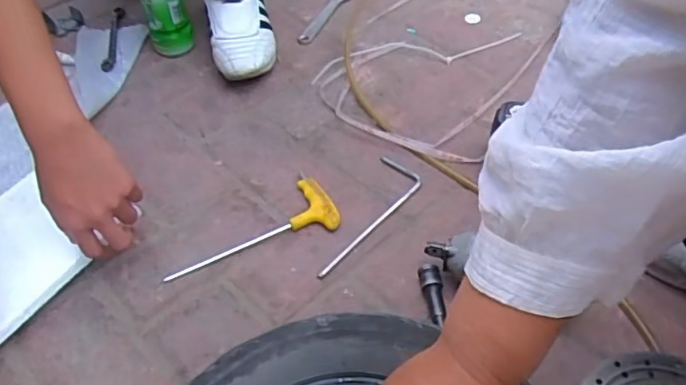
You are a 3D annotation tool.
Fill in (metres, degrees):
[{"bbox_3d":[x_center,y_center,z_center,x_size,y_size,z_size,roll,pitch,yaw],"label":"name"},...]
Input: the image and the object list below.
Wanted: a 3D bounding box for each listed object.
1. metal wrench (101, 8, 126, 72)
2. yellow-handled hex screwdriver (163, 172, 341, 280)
[{"bbox_3d":[-0.380,-0.257,0.949,0.021,0.009,0.187,-8,47,-6],"label":"metal wrench"},{"bbox_3d":[-0.110,0.035,0.666,0.200,0.020,0.086,-17,49,-14],"label":"yellow-handled hex screwdriver"}]

